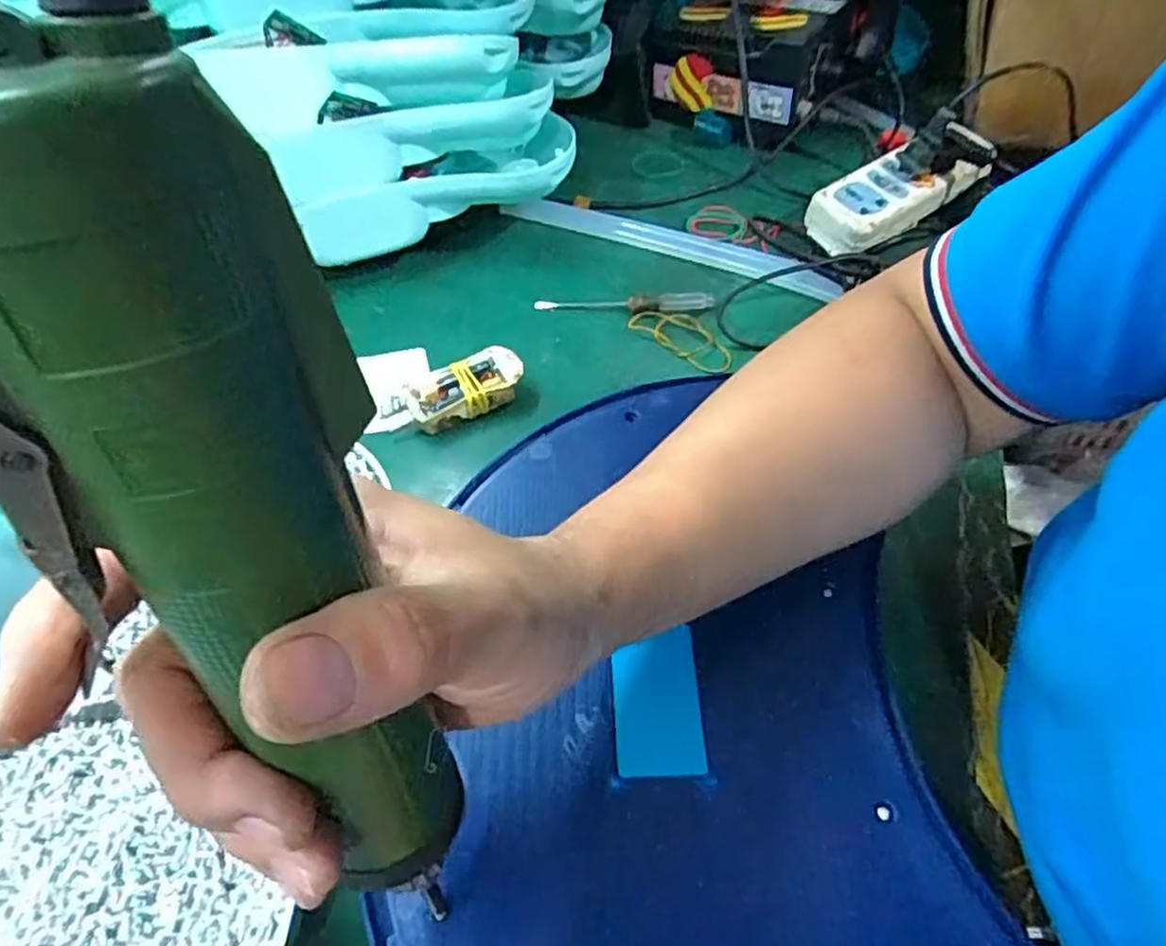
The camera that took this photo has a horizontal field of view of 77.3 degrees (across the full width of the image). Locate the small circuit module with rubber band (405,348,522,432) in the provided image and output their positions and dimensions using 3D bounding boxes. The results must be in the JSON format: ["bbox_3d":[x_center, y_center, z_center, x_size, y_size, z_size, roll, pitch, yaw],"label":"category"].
[{"bbox_3d":[-0.077,-0.056,0.477,0.076,0.022,0.038,-20,54,-13],"label":"small circuit module with rubber band"}]

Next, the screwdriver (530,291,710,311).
[{"bbox_3d":[0.030,-0.126,0.536,0.130,0.009,0.016,0,52,2],"label":"screwdriver"}]

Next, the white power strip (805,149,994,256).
[{"bbox_3d":[0.236,-0.212,0.566,0.122,0.042,0.059,-28,56,-19],"label":"white power strip"}]

